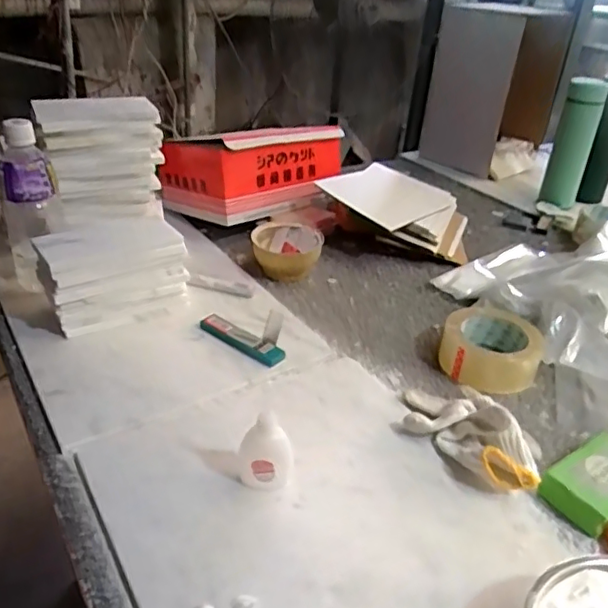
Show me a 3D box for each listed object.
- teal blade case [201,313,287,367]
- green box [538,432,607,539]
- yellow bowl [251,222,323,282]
[{"bbox_3d":[-0.069,0.040,0.662,0.112,0.011,0.028,27,37,30],"label":"teal blade case"},{"bbox_3d":[0.261,0.155,0.517,0.092,0.028,0.058,-17,38,-32],"label":"green box"},{"bbox_3d":[-0.024,-0.075,0.830,0.094,0.053,0.090,8,31,3],"label":"yellow bowl"}]

